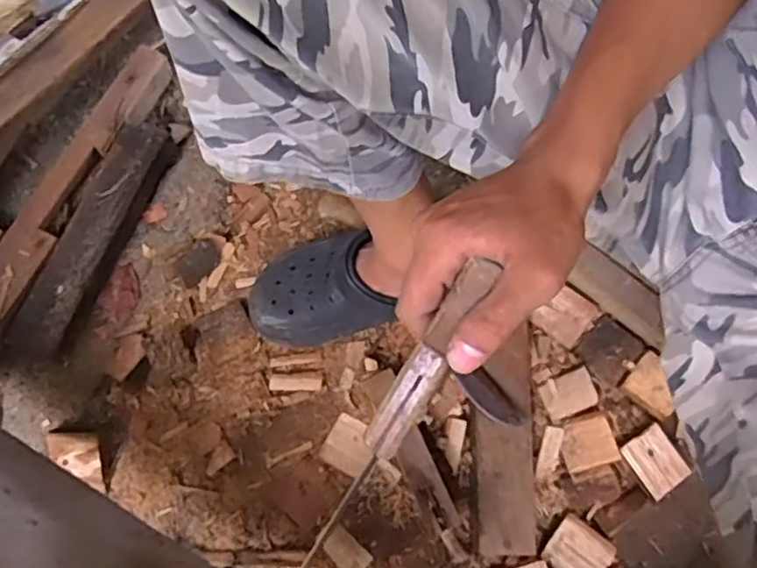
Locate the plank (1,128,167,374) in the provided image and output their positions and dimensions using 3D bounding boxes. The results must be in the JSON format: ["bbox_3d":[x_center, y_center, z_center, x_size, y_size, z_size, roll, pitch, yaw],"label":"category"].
[{"bbox_3d":[-0.353,-0.053,0.831,0.065,0.049,0.322,21,73,8],"label":"plank"}]

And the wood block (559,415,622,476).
[{"bbox_3d":[0.236,0.177,0.768,0.054,0.016,0.058,-12,72,-3],"label":"wood block"}]

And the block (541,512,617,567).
[{"bbox_3d":[0.218,0.291,0.741,0.066,0.016,0.059,36,76,12],"label":"block"}]

